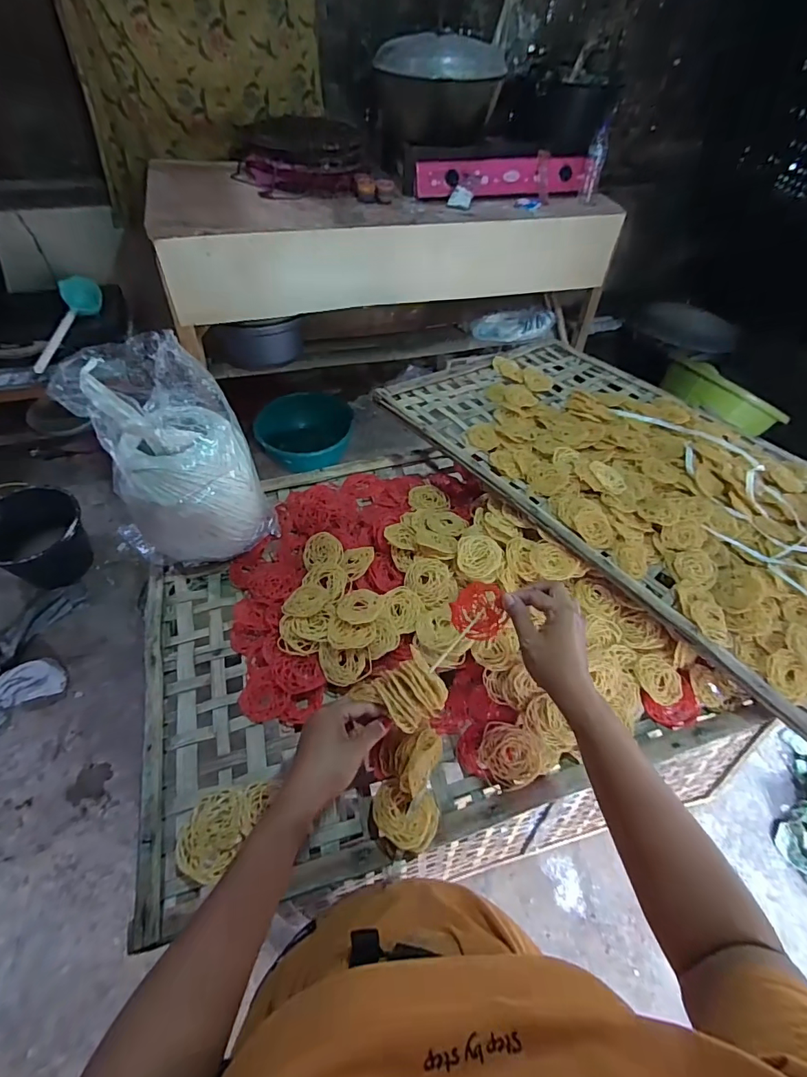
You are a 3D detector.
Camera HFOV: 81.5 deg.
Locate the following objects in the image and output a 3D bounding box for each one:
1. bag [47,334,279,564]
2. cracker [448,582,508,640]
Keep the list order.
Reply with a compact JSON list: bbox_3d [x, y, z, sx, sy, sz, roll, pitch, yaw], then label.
[{"bbox_3d":[-0.308,-0.097,0.638,0.201,0.264,0.178,-24,59,-21],"label":"bag"},{"bbox_3d":[0.085,0.080,0.527,0.057,0.066,0.019,43,19,27],"label":"cracker"}]

